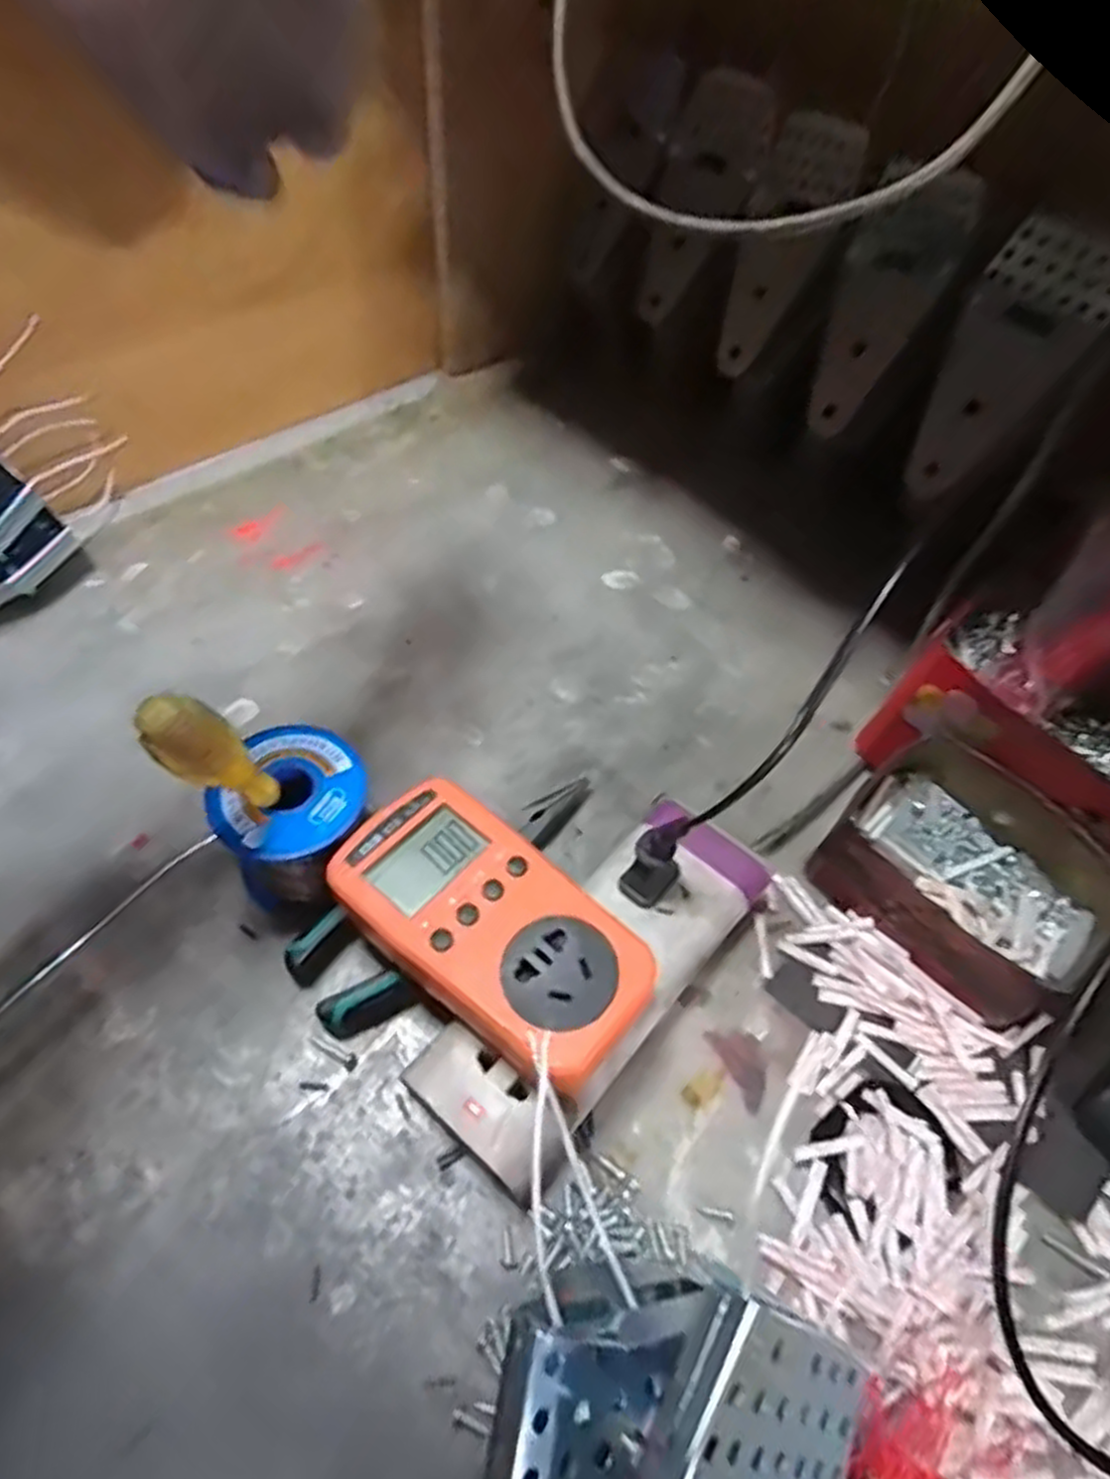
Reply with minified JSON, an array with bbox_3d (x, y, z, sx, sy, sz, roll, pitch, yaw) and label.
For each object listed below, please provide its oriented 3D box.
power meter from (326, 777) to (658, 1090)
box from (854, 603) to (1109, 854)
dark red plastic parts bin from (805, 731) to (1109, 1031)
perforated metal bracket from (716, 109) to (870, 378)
[{"bbox_3d":[-0.026,0.073,0.303,0.126,0.032,0.066,38,60,21],"label":"power meter"},{"bbox_3d":[0.224,0.009,0.377,0.132,0.083,0.065,38,60,21],"label":"box"},{"bbox_3d":[0.188,0.064,0.354,0.118,0.049,0.103,38,60,20],"label":"dark red plastic parts bin"},{"bbox_3d":[0.138,-0.298,0.478,0.058,0.138,0.020,30,29,16],"label":"perforated metal bracket"}]

